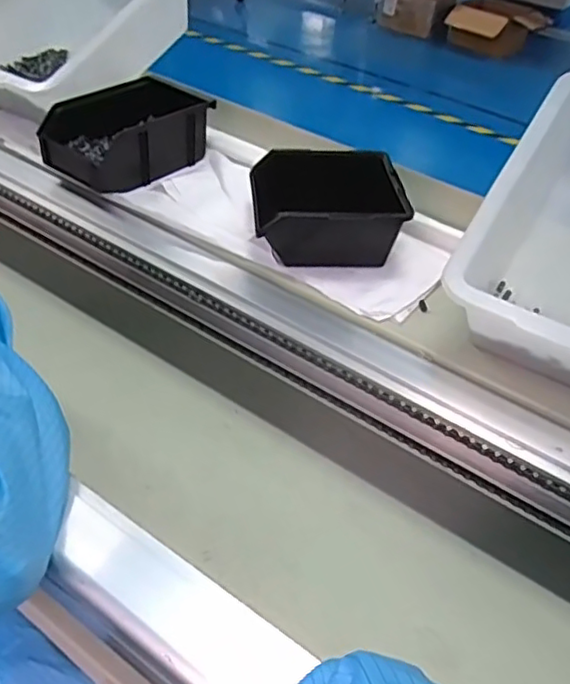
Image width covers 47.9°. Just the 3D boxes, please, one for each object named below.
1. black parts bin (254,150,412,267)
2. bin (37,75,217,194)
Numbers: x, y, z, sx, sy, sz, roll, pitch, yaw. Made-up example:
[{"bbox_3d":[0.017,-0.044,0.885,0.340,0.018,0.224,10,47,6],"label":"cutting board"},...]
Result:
[{"bbox_3d":[0.037,-0.125,0.599,0.129,0.063,0.125,1,42,-6],"label":"black parts bin"},{"bbox_3d":[-0.166,-0.220,0.683,0.111,0.065,0.167,26,45,21],"label":"bin"}]

